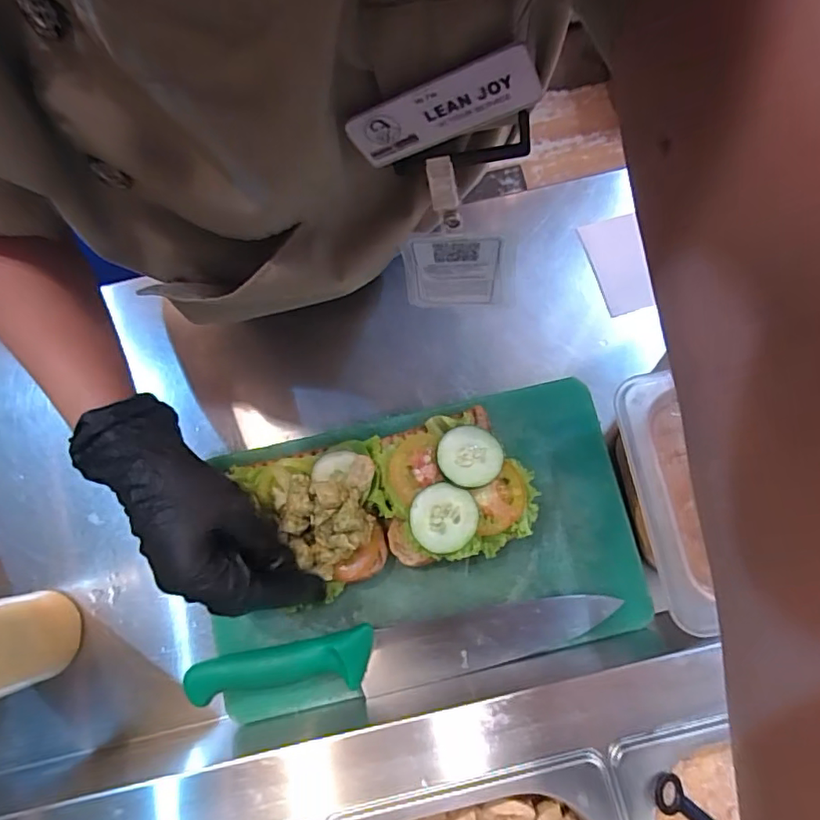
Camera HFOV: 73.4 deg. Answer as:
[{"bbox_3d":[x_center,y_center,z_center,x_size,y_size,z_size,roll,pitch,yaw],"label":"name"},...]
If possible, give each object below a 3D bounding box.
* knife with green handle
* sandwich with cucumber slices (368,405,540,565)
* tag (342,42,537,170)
[{"bbox_3d":[-0.002,0.177,0.396,0.302,0.031,0.047,-10,79,-1],"label":"knife with green handle"},{"bbox_3d":[0.030,0.057,0.412,0.110,0.032,0.110,-1,80,7],"label":"sandwich with cucumber slices"},{"bbox_3d":[0.012,-0.117,0.217,0.074,0.028,0.006,-10,78,26],"label":"tag"}]

